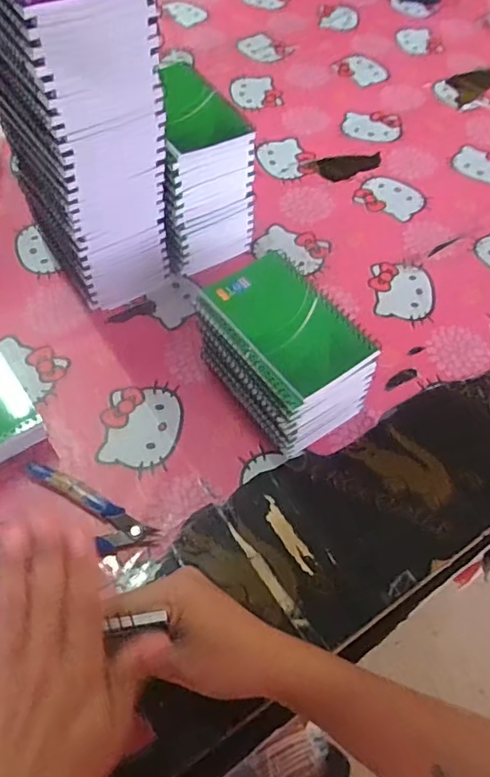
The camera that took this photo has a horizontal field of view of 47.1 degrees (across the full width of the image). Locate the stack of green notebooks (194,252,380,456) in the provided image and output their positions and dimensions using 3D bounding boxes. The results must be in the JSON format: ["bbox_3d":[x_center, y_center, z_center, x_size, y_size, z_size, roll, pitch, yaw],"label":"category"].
[{"bbox_3d":[0.028,-0.025,0.481,0.096,0.099,0.132,-32,65,-22],"label":"stack of green notebooks"}]

